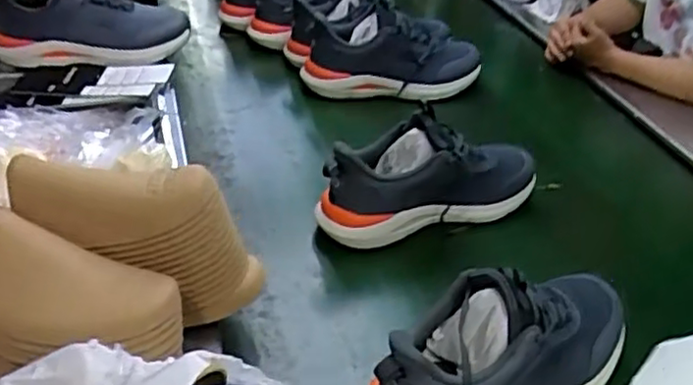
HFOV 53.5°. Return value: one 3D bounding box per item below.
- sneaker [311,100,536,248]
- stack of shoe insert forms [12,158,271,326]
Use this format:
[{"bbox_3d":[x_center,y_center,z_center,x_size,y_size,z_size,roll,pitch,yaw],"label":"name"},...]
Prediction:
[{"bbox_3d":[0.114,-0.031,0.920,0.315,0.155,0.091,-18,40,-20],"label":"sneaker"},{"bbox_3d":[-0.195,0.030,0.661,0.253,0.120,0.072,27,37,-11],"label":"stack of shoe insert forms"}]

